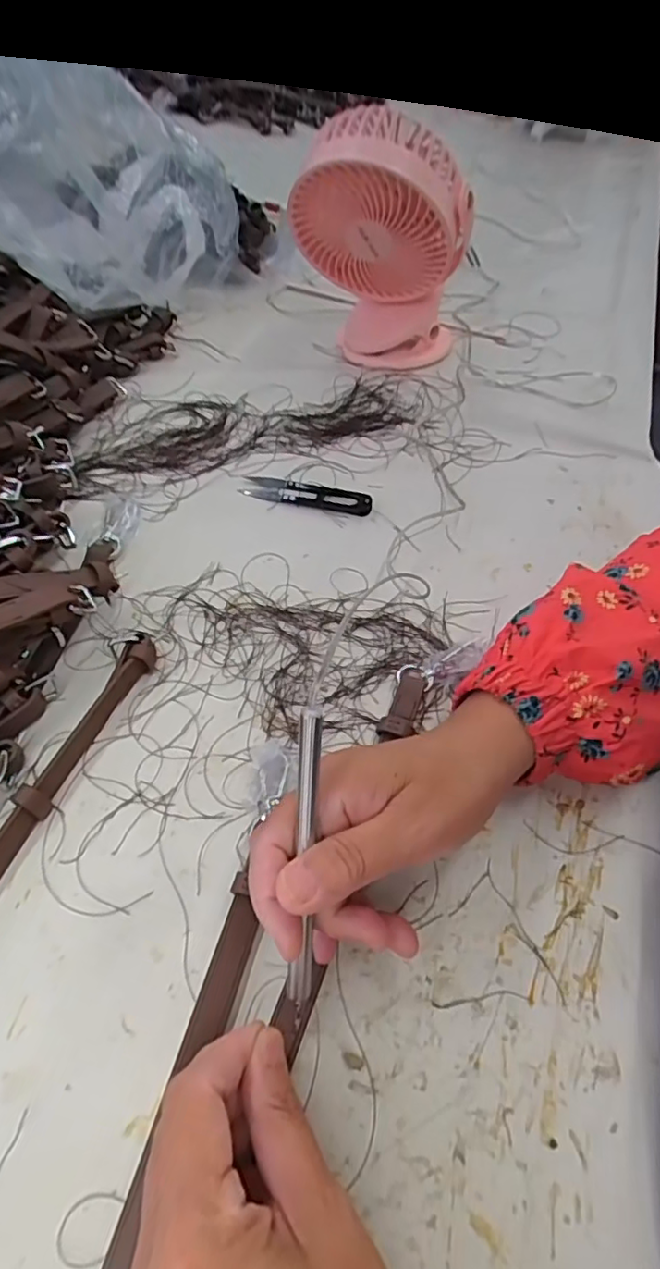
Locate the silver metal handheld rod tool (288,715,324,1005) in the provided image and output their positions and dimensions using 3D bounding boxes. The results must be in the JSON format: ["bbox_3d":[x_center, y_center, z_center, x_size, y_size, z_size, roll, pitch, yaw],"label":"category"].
[{"bbox_3d":[-0.010,0.092,0.241,0.009,0.127,0.009,2,9,-2],"label":"silver metal handheld rod tool"}]

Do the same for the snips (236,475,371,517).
[{"bbox_3d":[-0.018,-0.110,0.461,0.102,0.006,0.026,12,54,5],"label":"snips"}]

